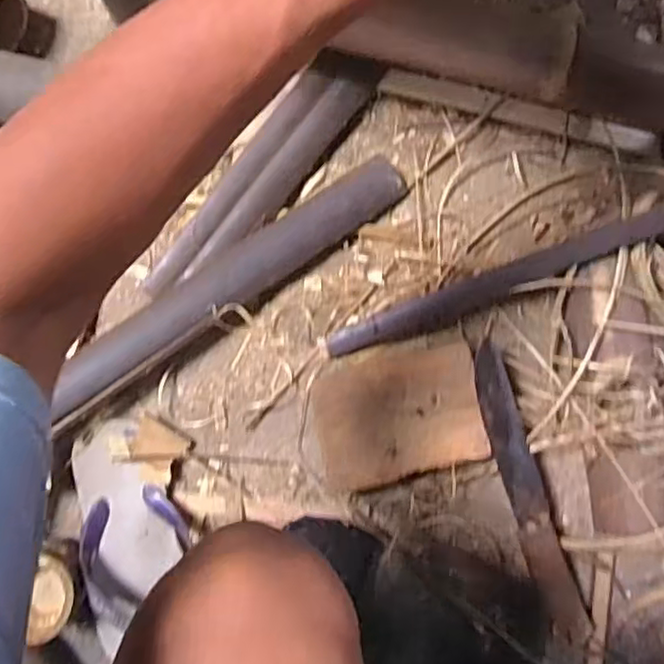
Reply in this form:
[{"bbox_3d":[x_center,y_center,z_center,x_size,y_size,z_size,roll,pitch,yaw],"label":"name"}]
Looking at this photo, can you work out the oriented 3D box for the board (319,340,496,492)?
[{"bbox_3d":[0.064,0.082,0.648,0.155,0.036,0.121,-11,87,-4],"label":"board"}]

